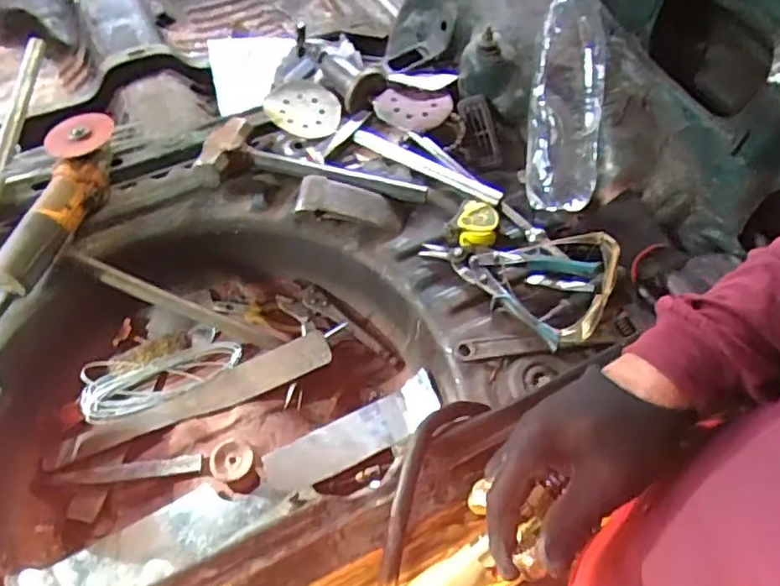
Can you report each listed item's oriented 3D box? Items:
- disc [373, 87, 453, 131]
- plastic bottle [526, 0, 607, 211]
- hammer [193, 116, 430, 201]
[{"bbox_3d":[0.034,-0.289,0.961,0.120,0.029,0.064,13,59,4],"label":"disc"},{"bbox_3d":[0.251,-0.283,0.852,0.108,0.103,0.330,2,99,-2],"label":"plastic bottle"},{"bbox_3d":[-0.108,-0.213,0.916,0.331,0.032,0.118,8,59,1],"label":"hammer"}]

